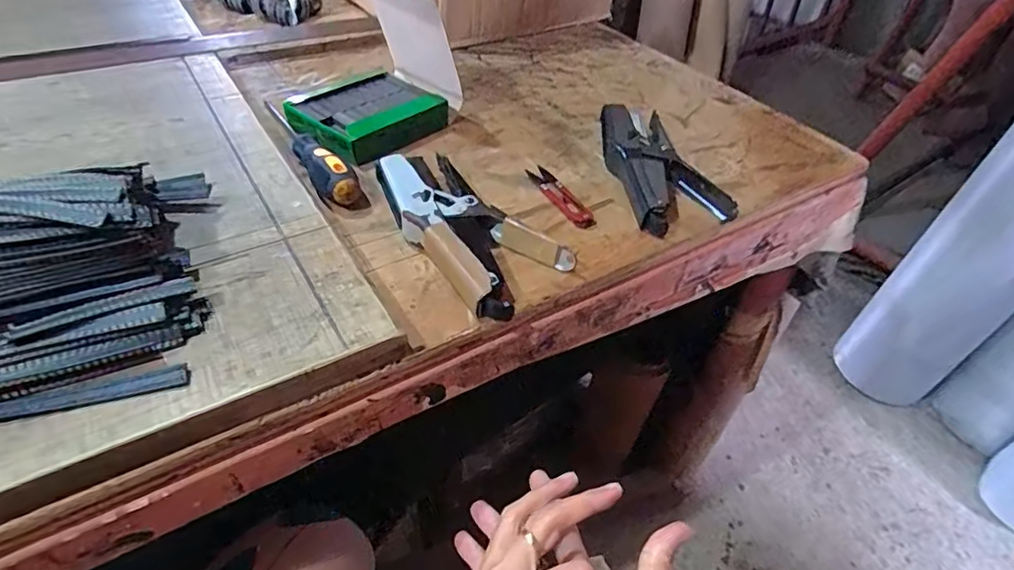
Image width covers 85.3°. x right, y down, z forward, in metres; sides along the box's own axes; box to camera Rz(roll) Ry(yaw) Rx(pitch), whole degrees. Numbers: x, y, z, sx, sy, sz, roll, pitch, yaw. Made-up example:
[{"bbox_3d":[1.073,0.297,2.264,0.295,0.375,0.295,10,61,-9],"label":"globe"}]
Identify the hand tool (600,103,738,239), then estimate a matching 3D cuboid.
[{"bbox_3d":[0.149,-0.119,0.536,0.104,0.034,0.190,-4,43,-8],"label":"hand tool"}]

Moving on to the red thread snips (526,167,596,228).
[{"bbox_3d":[0.049,-0.084,0.509,0.026,0.008,0.103,-15,46,-20],"label":"red thread snips"}]

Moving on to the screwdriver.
[{"bbox_3d":[-0.188,-0.124,0.506,0.027,0.029,0.173,-28,52,-30],"label":"screwdriver"}]

